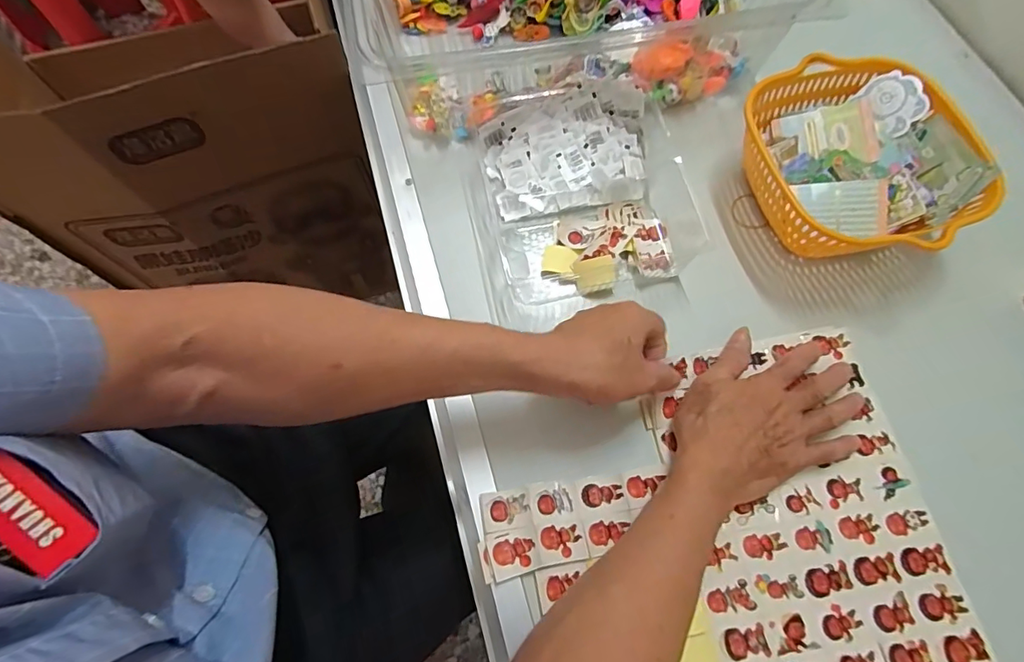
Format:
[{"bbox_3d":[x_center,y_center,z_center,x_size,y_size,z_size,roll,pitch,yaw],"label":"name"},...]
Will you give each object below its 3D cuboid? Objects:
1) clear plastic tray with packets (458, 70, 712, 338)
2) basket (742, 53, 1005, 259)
[{"bbox_3d":[0.071,-0.134,0.486,0.221,0.061,0.217,-11,68,-5],"label":"clear plastic tray with packets"},{"bbox_3d":[0.327,-0.157,0.478,0.199,0.073,0.211,-7,68,-4],"label":"basket"}]

